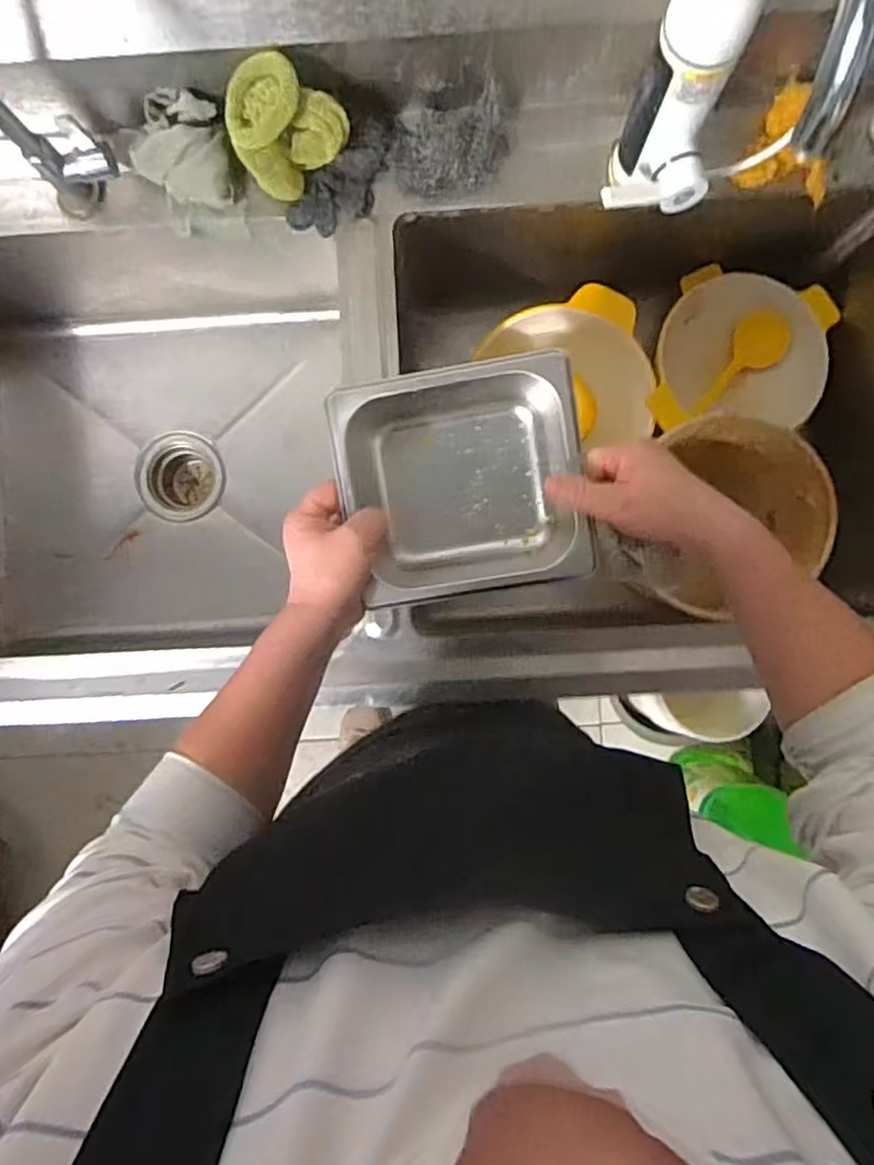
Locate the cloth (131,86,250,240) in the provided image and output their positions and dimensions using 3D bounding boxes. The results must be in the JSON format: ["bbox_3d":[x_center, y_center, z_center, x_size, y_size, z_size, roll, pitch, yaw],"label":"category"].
[{"bbox_3d":[-0.228,-0.382,0.627,0.089,0.073,0.101,-26,90,0],"label":"cloth"}]

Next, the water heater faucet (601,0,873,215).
[{"bbox_3d":[0.180,-0.314,0.441,0.077,0.333,0.181,14,90,0],"label":"water heater faucet"}]

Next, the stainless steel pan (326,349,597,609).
[{"bbox_3d":[0.017,-0.075,0.504,0.171,0.081,0.164,-10,90,0],"label":"stainless steel pan"}]

